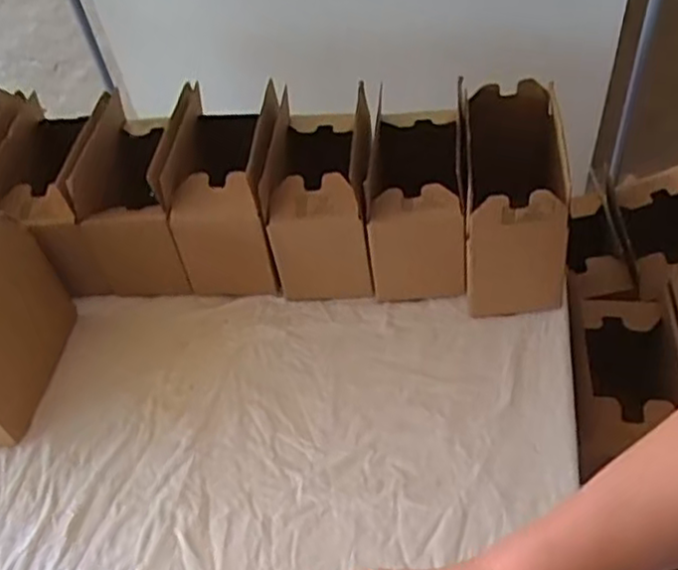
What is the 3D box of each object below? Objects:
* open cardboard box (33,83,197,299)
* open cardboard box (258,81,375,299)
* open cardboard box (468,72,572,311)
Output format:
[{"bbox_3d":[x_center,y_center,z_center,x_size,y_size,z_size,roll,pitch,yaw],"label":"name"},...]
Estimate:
[{"bbox_3d":[-0.263,-0.106,0.907,0.151,0.161,0.190,-3,47,4],"label":"open cardboard box"},{"bbox_3d":[-0.016,-0.103,0.876,0.115,0.158,0.189,0,47,7],"label":"open cardboard box"},{"bbox_3d":[0.204,-0.094,0.835,0.121,0.189,0.211,2,47,8],"label":"open cardboard box"}]

